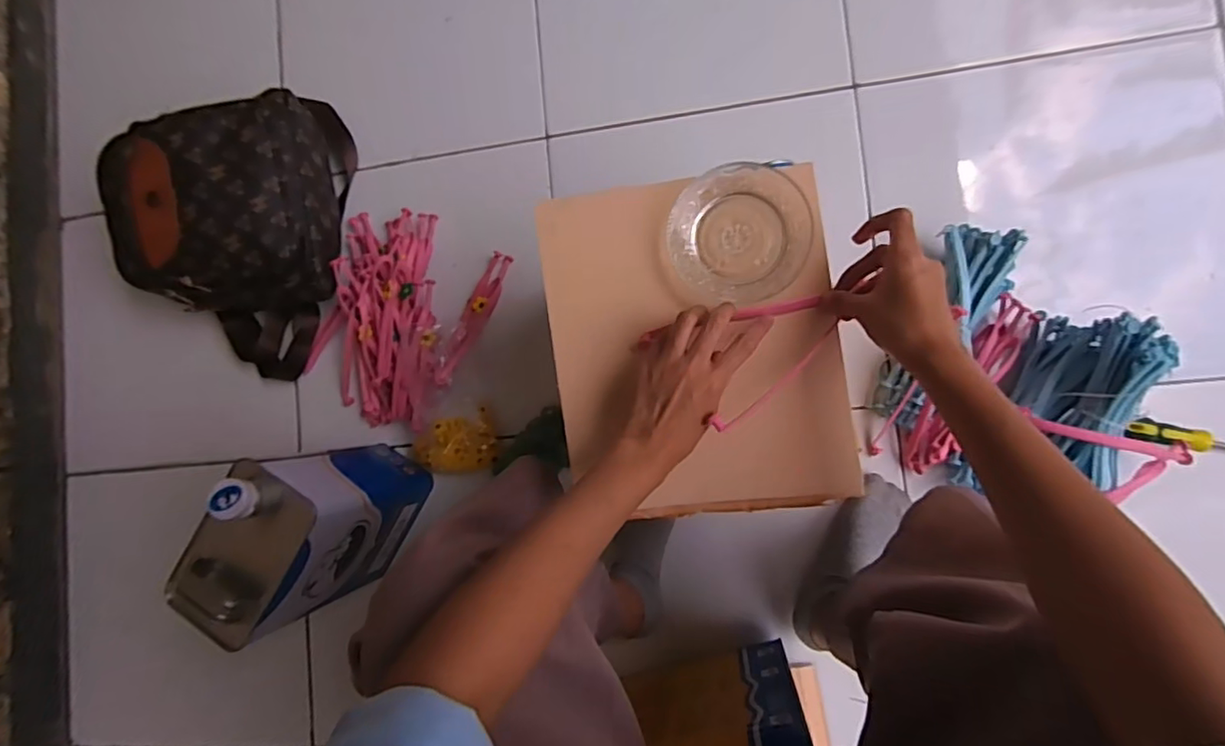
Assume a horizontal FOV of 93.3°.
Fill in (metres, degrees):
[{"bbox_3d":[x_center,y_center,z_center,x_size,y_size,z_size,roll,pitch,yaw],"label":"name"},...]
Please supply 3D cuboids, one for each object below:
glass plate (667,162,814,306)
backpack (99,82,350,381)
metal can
[{"bbox_3d":[0.105,-0.115,0.483,0.112,0.018,0.112,5,87,10],"label":"glass plate"},{"bbox_3d":[-0.500,-0.181,0.761,0.259,0.148,0.356,-3,89,9],"label":"backpack"},{"bbox_3d":[-0.335,0.175,0.651,0.111,0.241,0.164,33,92,10],"label":"metal can"}]

